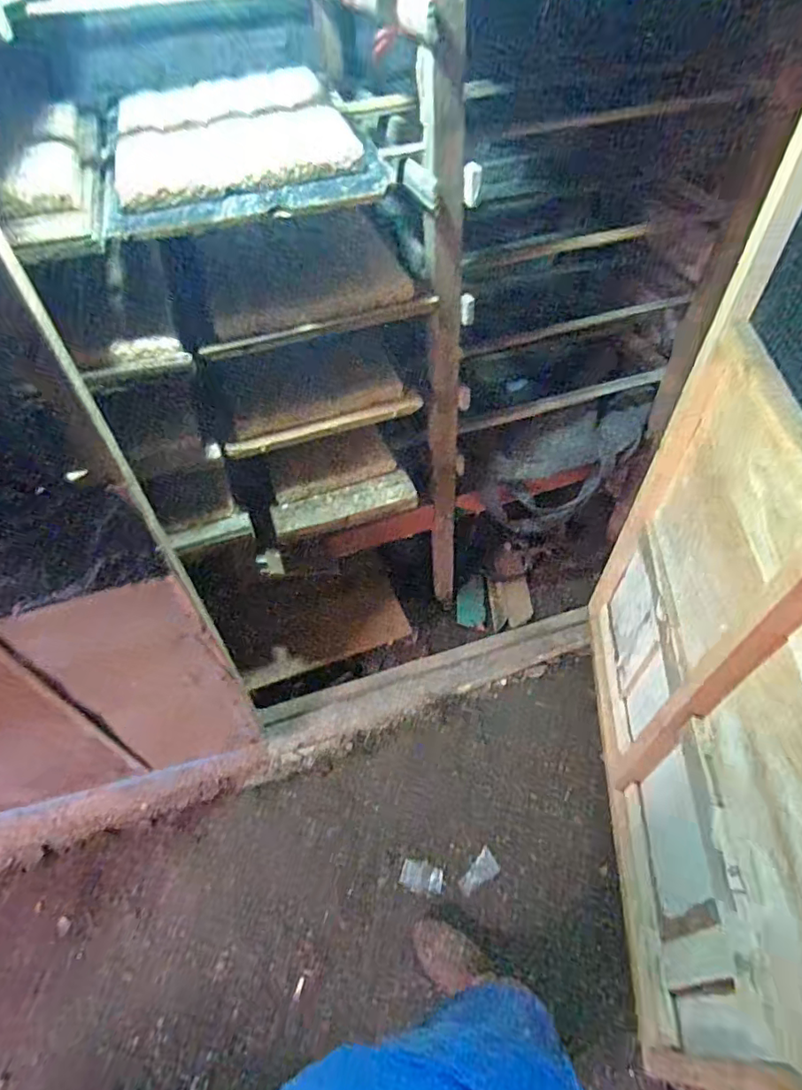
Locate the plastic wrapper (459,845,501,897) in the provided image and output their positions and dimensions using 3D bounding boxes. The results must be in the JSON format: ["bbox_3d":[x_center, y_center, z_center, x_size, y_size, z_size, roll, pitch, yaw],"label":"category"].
[{"bbox_3d":[0.187,0.777,1.270,0.053,0.018,0.111,37,60,25],"label":"plastic wrapper"}]

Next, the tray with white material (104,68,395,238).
[{"bbox_3d":[-0.251,-0.591,0.796,0.375,0.069,0.396,-14,53,-11],"label":"tray with white material"}]

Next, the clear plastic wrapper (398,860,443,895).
[{"bbox_3d":[0.050,0.778,1.261,0.096,0.010,0.059,11,53,8],"label":"clear plastic wrapper"}]

